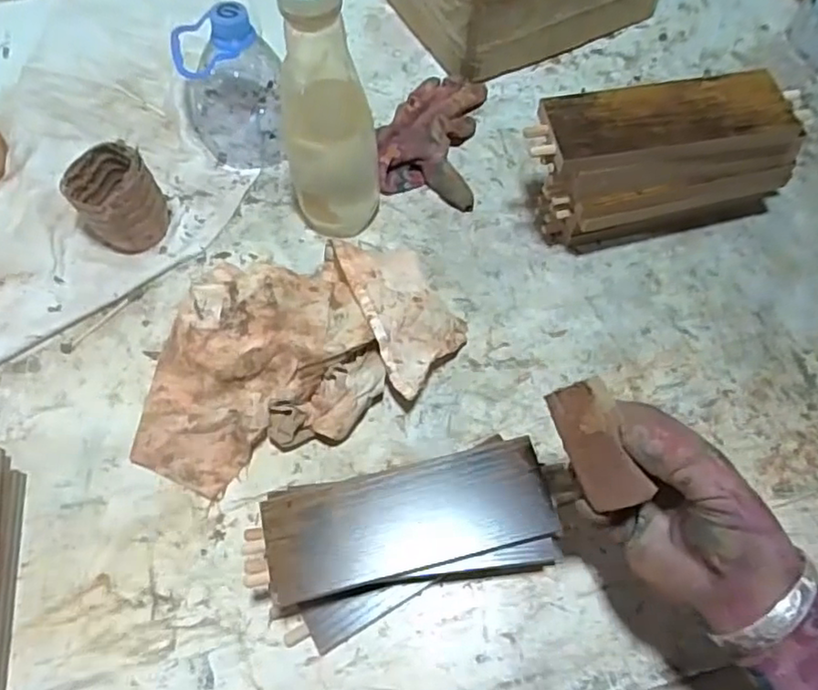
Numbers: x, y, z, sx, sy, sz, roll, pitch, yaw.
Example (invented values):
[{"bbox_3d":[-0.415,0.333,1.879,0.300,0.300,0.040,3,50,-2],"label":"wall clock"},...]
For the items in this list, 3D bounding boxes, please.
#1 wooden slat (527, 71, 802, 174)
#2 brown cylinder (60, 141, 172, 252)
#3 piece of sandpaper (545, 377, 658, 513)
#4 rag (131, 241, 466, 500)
[{"bbox_3d":[0.200,-0.178,0.487,0.216,0.021,0.063,-11,64,-5],"label":"wooden slat"},{"bbox_3d":[-0.250,-0.125,0.547,0.071,0.074,0.062,36,69,17],"label":"brown cylinder"},{"bbox_3d":[0.099,0.054,0.335,0.007,0.034,0.068,-20,85,-55],"label":"piece of sandpaper"},{"bbox_3d":[-0.088,0.000,0.490,0.258,0.067,0.149,-20,65,-10],"label":"rag"}]

